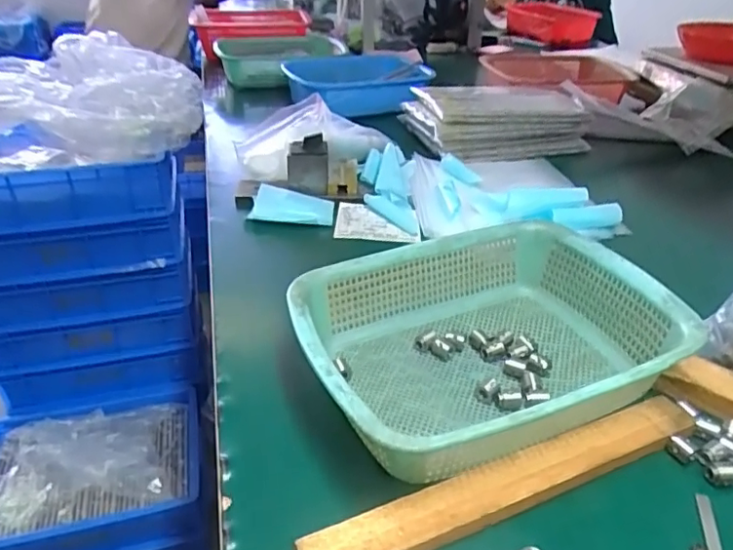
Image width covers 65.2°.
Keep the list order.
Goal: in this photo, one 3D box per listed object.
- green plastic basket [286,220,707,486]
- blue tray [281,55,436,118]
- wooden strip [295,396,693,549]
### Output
[{"bbox_3d":[0.096,0.055,0.483,0.291,0.075,0.217,-13,35,-19],"label":"green plastic basket"},{"bbox_3d":[-0.028,-0.399,1.199,0.276,0.079,0.264,-8,34,-13],"label":"blue tray"},{"bbox_3d":[0.106,0.144,0.403,0.318,0.015,0.035,-14,35,-21],"label":"wooden strip"}]

